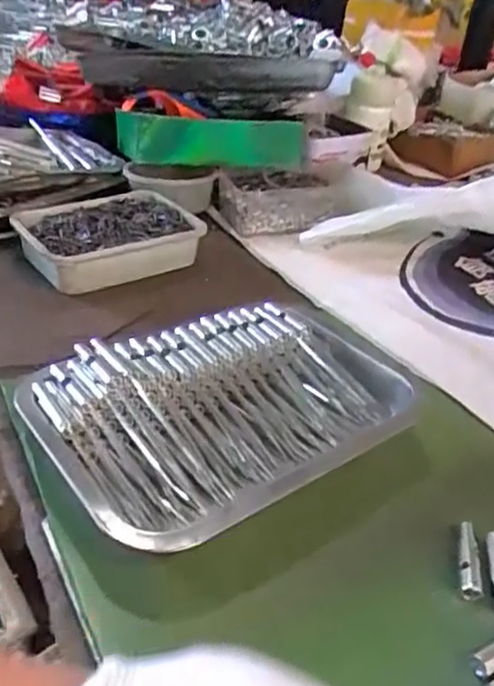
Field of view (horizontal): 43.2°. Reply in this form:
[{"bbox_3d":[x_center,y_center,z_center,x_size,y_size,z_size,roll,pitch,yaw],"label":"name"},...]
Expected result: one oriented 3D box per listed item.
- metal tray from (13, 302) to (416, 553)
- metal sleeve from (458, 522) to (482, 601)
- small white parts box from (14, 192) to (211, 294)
[{"bbox_3d":[-0.010,0.047,0.446,0.264,0.055,0.190,-18,40,-28],"label":"metal tray"},{"bbox_3d":[0.133,0.130,0.377,0.012,0.011,0.053,8,35,7],"label":"metal sleeve"},{"bbox_3d":[-0.147,-0.110,0.671,0.179,0.047,0.125,-18,42,-30],"label":"small white parts box"}]

